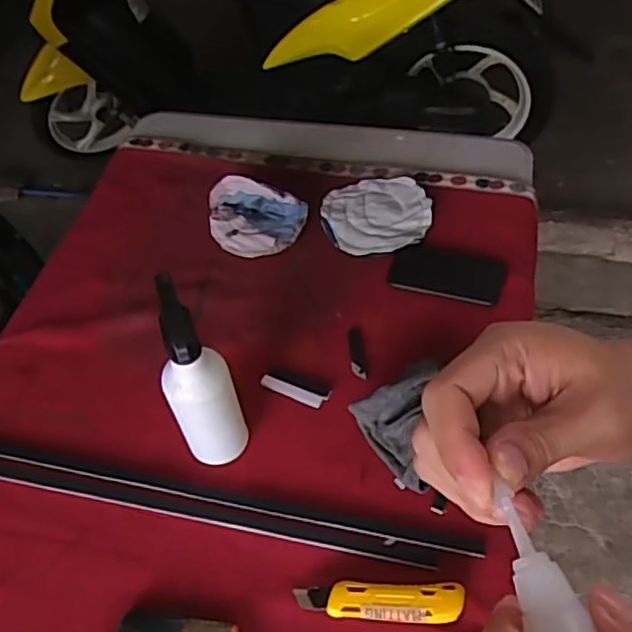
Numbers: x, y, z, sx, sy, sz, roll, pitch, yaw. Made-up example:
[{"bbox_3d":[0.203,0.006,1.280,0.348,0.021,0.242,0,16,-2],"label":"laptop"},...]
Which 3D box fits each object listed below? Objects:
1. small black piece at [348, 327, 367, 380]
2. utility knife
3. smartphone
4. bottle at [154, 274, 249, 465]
[{"bbox_3d":[0.052,0.047,0.799,0.019,0.006,0.073,-5,51,2],"label":"small black piece"},{"bbox_3d":[0.059,0.272,0.598,0.156,0.018,0.034,0,52,6],"label":"utility knife"},{"bbox_3d":[0.180,-0.059,0.863,0.149,0.008,0.080,10,53,13],"label":"smartphone"},{"bbox_3d":[-0.125,0.070,0.649,0.069,0.227,0.078,-23,53,-12],"label":"bottle"}]

